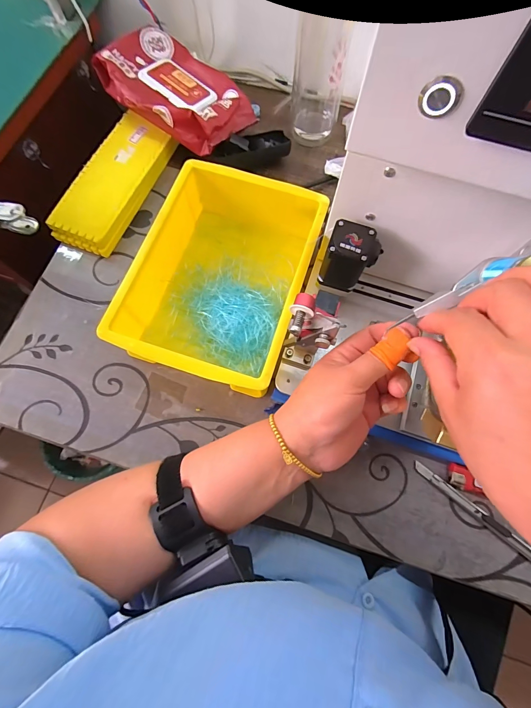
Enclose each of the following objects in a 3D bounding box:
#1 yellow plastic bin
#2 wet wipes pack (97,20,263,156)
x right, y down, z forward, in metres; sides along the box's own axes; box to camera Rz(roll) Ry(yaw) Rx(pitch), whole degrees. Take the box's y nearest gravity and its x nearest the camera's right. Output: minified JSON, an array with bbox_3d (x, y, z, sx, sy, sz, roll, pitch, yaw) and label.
[{"bbox_3d":[-0.046,-0.090,0.375,0.172,0.071,0.242,17,74,5],"label":"yellow plastic bin"},{"bbox_3d":[-0.119,-0.357,0.440,0.186,0.056,0.131,39,77,11],"label":"wet wipes pack"}]

